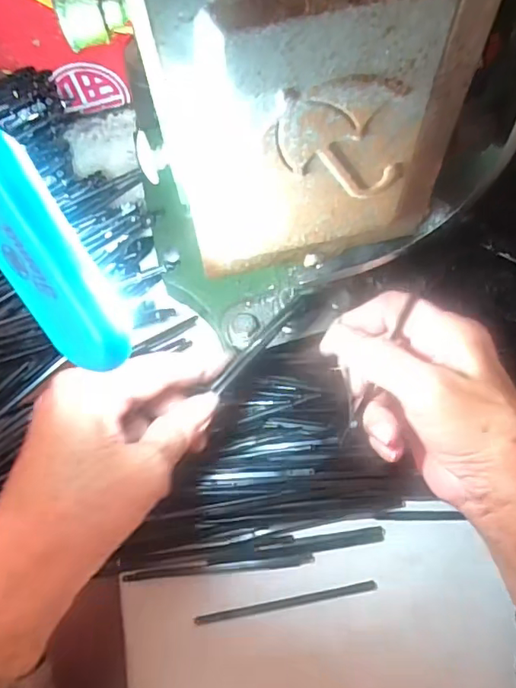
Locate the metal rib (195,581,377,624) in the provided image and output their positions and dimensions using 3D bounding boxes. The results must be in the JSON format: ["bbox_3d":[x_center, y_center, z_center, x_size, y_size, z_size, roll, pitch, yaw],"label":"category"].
[{"bbox_3d":[0.015,0.143,0.296,0.100,0.004,0.005,-11,65,-2],"label":"metal rib"}]

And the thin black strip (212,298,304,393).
[{"bbox_3d":[0.001,-0.001,0.292,0.007,0.004,0.070,38,74,18],"label":"thin black strip"}]

